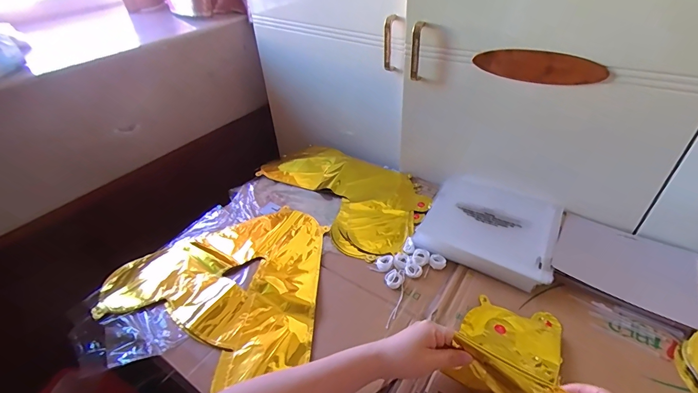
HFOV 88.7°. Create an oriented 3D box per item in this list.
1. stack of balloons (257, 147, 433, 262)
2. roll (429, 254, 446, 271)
[{"bbox_3d":[-0.006,-0.020,0.790,0.244,0.033,0.411,-31,47,-28],"label":"stack of balloons"},{"bbox_3d":[0.151,0.111,0.605,0.027,0.010,0.026,-2,40,2],"label":"roll"}]

